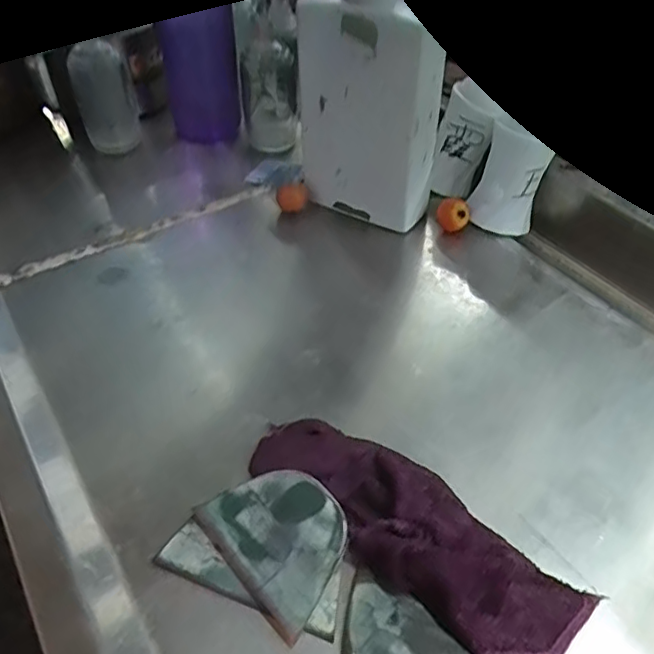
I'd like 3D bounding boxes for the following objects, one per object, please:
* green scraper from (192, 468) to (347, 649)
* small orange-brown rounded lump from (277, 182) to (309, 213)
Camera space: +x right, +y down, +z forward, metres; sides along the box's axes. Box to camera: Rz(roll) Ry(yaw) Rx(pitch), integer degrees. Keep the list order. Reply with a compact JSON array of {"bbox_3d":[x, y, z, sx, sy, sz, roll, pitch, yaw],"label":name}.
[{"bbox_3d":[-0.023,0.106,0.320,0.059,0.010,0.079,-32,53,-24],"label":"green scraper"},{"bbox_3d":[-0.033,-0.117,0.573,0.028,0.023,0.023,-19,48,-13],"label":"small orange-brown rounded lump"}]

